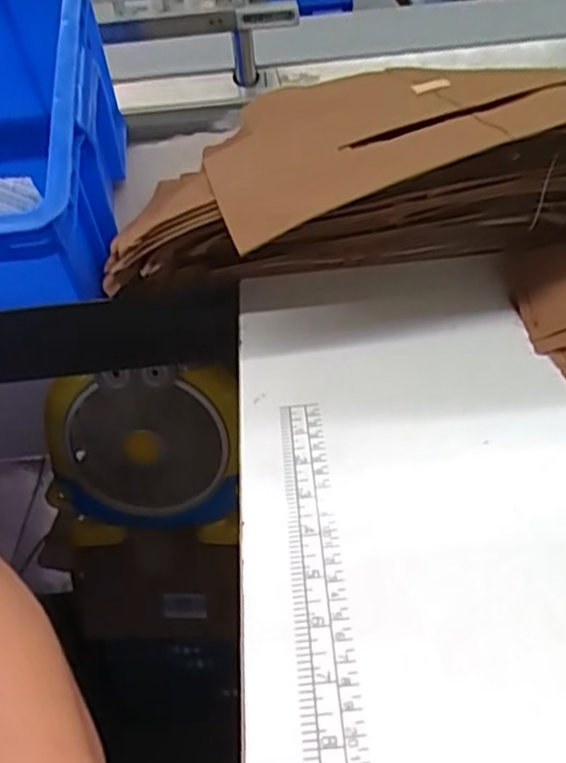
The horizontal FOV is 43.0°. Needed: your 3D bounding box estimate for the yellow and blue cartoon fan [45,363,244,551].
[{"bbox_3d":[-0.157,0.088,0.813,0.220,0.230,0.043,-1,35,10],"label":"yellow and blue cartoon fan"}]

